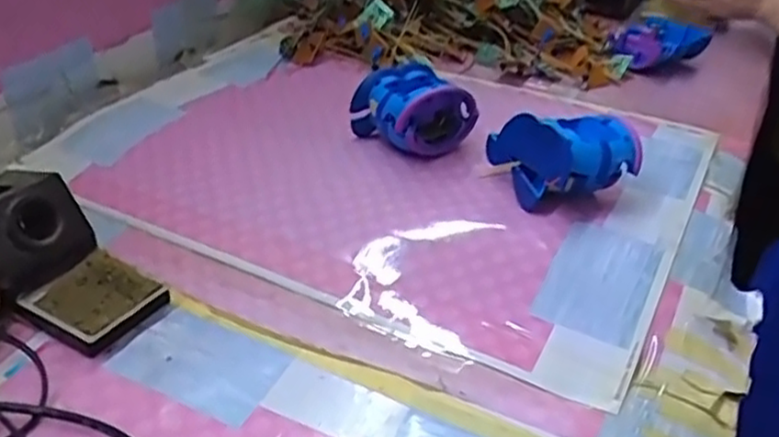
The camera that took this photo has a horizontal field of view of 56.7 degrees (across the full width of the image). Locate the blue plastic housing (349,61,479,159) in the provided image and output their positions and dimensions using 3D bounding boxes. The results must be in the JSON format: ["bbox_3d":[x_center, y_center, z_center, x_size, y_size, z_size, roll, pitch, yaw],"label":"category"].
[{"bbox_3d":[0.018,-0.103,0.663,0.080,0.062,0.099,-20,41,-29],"label":"blue plastic housing"}]

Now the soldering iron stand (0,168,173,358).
[{"bbox_3d":[-0.236,0.021,0.493,0.157,0.072,0.074,20,39,24],"label":"soldering iron stand"}]

